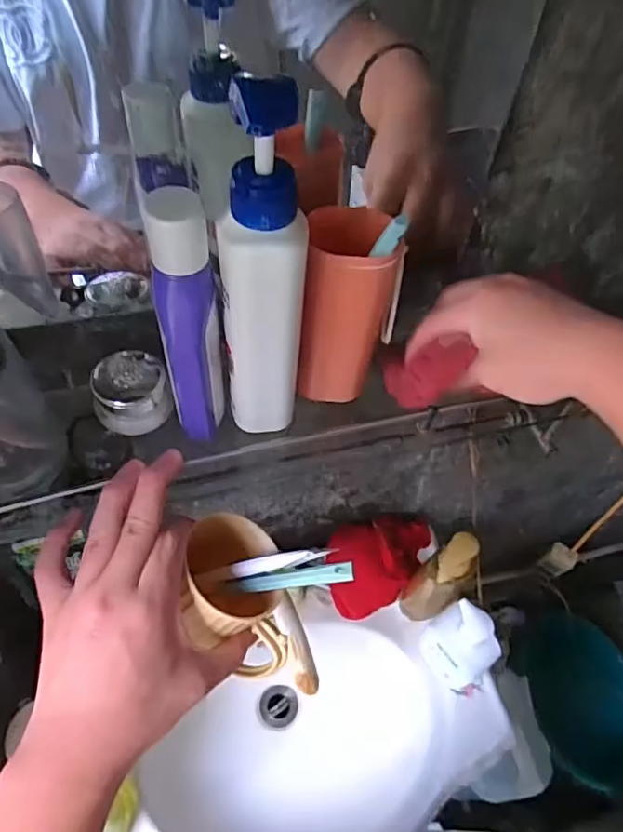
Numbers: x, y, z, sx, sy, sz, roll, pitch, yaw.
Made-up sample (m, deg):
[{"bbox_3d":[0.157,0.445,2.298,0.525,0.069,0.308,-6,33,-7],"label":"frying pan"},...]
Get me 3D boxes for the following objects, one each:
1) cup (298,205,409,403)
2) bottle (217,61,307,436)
[{"bbox_3d":[0.026,-0.074,0.406,0.063,0.152,0.053,2,54,-2],"label":"cup"},{"bbox_3d":[-0.028,-0.071,0.334,0.047,0.247,0.036,2,54,-2],"label":"bottle"}]

